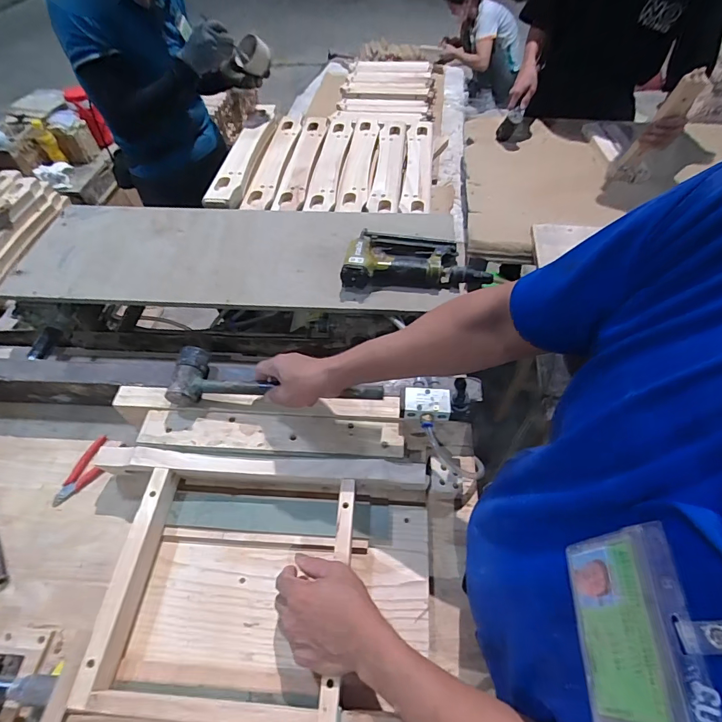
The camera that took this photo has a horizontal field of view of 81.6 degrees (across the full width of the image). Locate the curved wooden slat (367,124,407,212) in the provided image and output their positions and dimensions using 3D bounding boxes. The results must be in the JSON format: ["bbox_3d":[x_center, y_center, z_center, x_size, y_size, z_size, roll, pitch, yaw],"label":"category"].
[{"bbox_3d":[0.074,-0.519,1.105,0.071,0.029,0.433,4,53,5],"label":"curved wooden slat"}]

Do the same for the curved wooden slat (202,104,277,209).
[{"bbox_3d":[-0.296,-0.540,1.084,0.072,0.052,0.482,5,53,5],"label":"curved wooden slat"}]

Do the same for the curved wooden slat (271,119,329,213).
[{"bbox_3d":[-0.151,-0.525,1.102,0.063,0.040,0.447,3,53,4],"label":"curved wooden slat"}]

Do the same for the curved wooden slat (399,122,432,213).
[{"bbox_3d":[0.151,-0.532,1.113,0.069,0.026,0.457,4,53,5],"label":"curved wooden slat"}]

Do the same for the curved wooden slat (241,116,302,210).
[{"bbox_3d":[-0.235,-0.526,1.112,0.085,0.053,0.434,4,53,5],"label":"curved wooden slat"}]

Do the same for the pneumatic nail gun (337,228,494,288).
[{"bbox_3d":[0.095,-0.191,0.760,0.256,0.045,0.130,-2,52,1],"label":"pneumatic nail gun"}]

